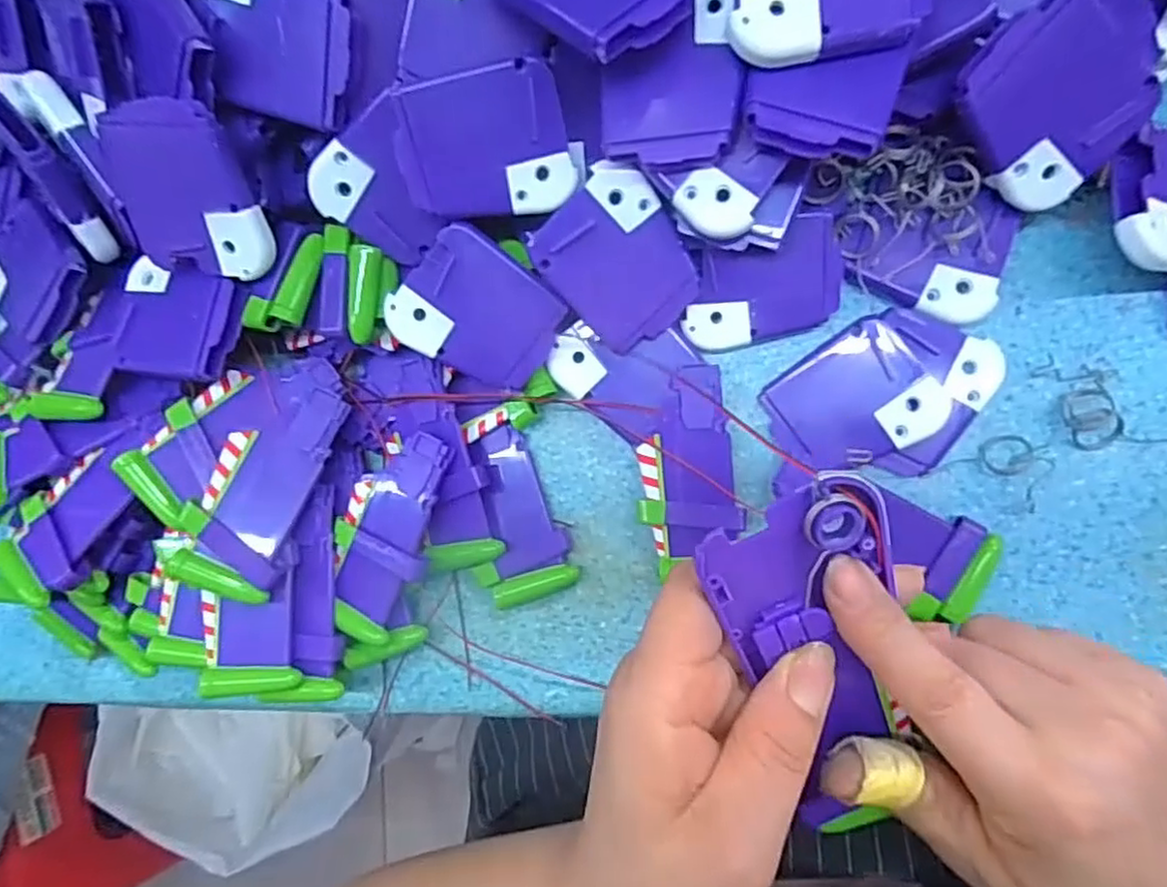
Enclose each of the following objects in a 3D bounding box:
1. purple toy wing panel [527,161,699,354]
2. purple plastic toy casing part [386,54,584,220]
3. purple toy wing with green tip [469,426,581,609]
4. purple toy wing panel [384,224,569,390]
[{"bbox_3d":[0.014,-0.070,0.267,0.051,0.005,0.063,-34,111,7],"label":"purple toy wing panel"},{"bbox_3d":[-0.035,-0.107,0.248,0.059,0.005,0.050,-15,120,-1],"label":"purple plastic toy casing part"},{"bbox_3d":[-0.028,0.031,0.297,0.034,0.016,0.073,-17,88,9],"label":"purple toy wing with green tip"},{"bbox_3d":[-0.041,-0.051,0.273,0.061,0.005,0.050,34,103,-13],"label":"purple toy wing panel"}]

